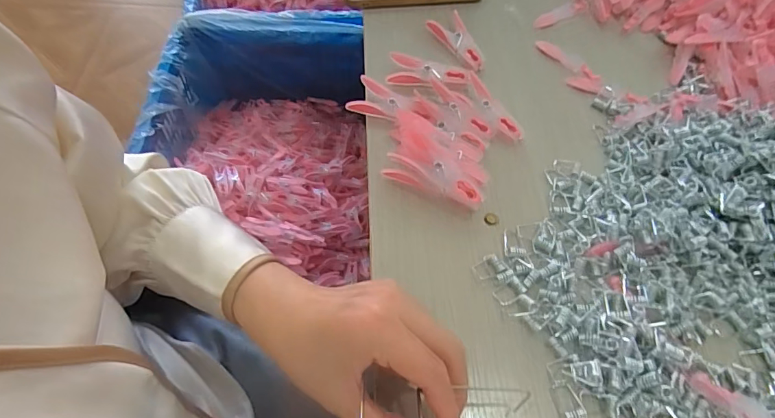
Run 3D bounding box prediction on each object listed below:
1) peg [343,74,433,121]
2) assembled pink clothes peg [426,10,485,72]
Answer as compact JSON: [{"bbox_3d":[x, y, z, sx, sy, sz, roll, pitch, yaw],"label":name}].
[{"bbox_3d":[0.004,-0.092,0.395,0.071,0.010,0.033,23,59,10],"label":"peg"},{"bbox_3d":[0.071,-0.173,0.451,0.034,0.009,0.076,-17,60,-14],"label":"assembled pink clothes peg"}]

